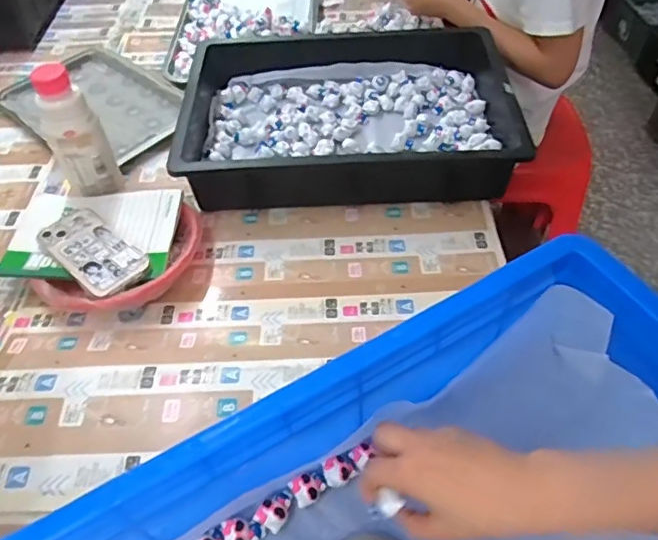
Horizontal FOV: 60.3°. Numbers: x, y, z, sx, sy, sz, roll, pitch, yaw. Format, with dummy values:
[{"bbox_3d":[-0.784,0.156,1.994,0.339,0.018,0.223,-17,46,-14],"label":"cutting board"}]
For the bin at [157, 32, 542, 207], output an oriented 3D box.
[{"bbox_3d":[0.026,-0.228,0.811,0.446,0.078,0.309,-2,51,2],"label":"bin"}]

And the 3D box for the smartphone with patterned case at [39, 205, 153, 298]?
[{"bbox_3d":[-0.284,-0.027,0.677,0.157,0.012,0.077,33,60,26],"label":"smartphone with patterned case"}]

